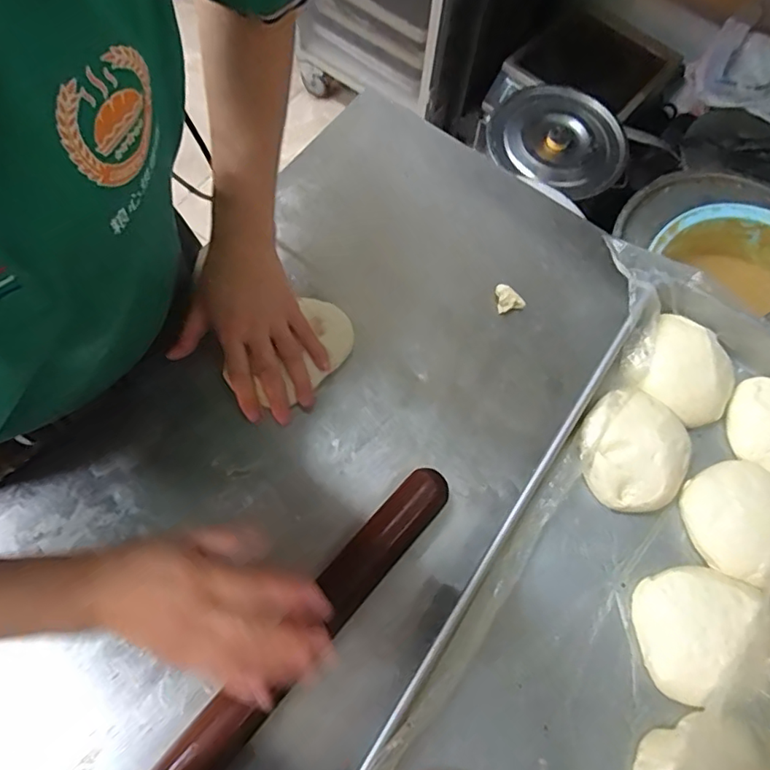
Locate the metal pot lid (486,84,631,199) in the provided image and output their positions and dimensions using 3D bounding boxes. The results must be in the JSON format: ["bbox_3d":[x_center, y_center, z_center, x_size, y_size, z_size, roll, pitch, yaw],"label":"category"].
[{"bbox_3d":[0.402,-0.576,1.216,0.316,0.044,0.263,20,72,4],"label":"metal pot lid"}]

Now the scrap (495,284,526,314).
[{"bbox_3d":[0.126,-0.088,0.538,0.025,0.019,0.026,-10,72,-6],"label":"scrap"}]

